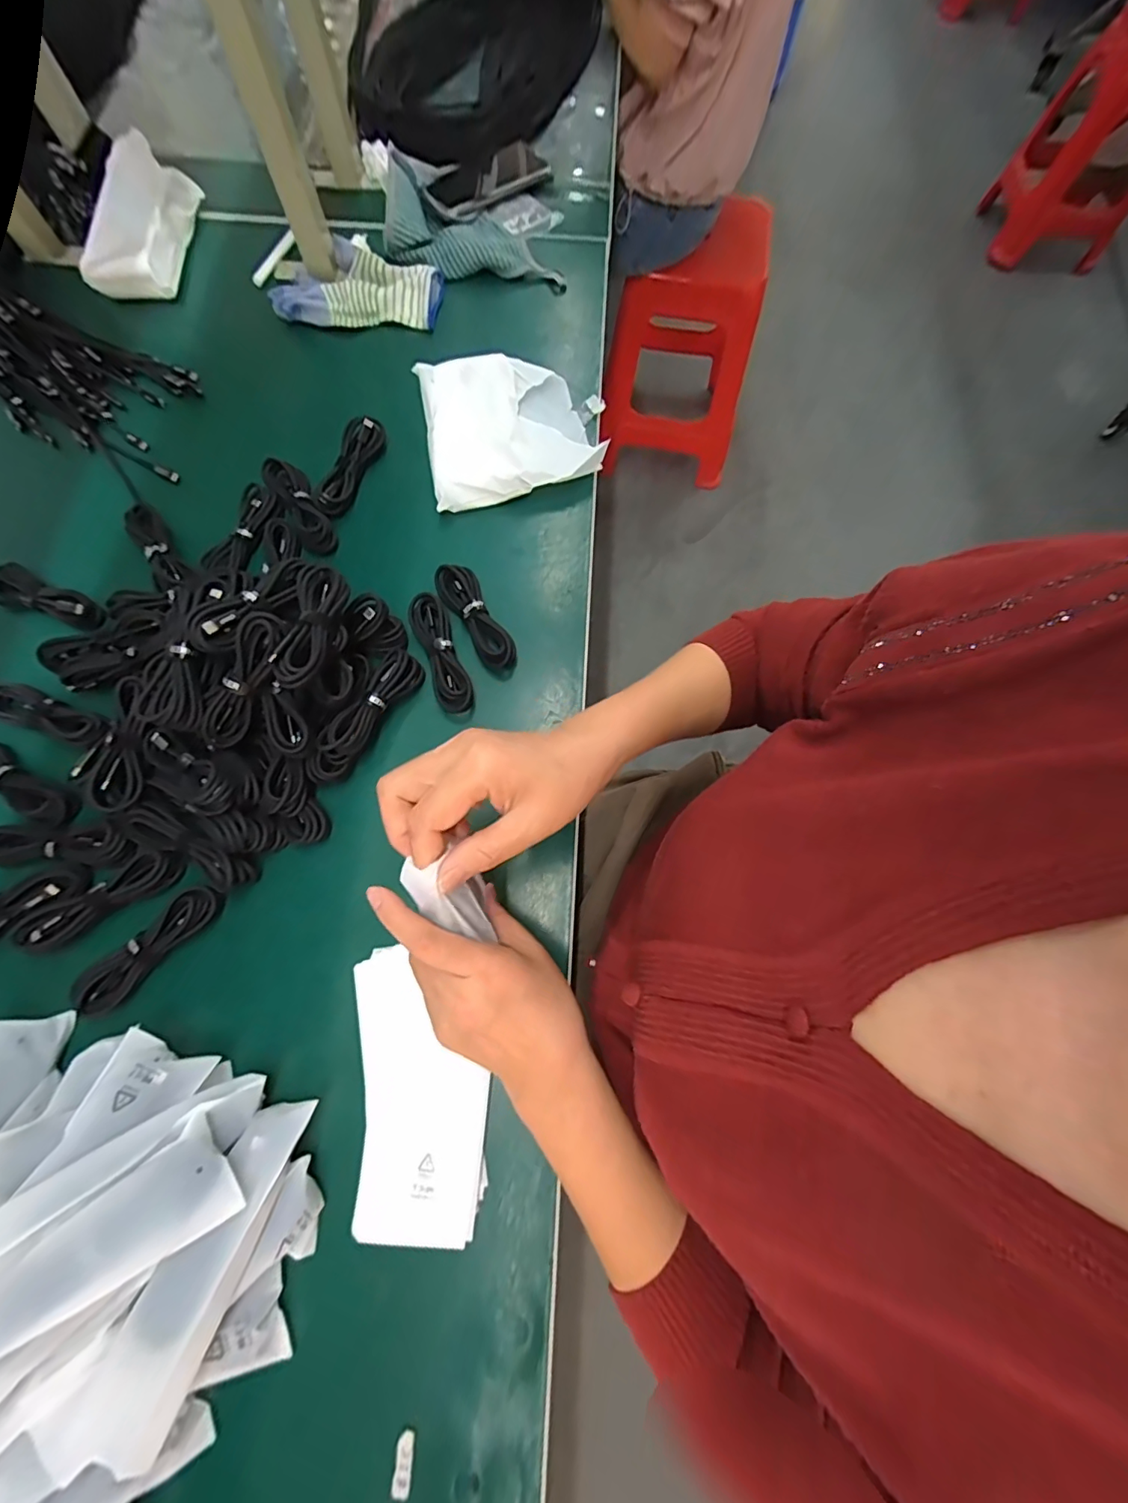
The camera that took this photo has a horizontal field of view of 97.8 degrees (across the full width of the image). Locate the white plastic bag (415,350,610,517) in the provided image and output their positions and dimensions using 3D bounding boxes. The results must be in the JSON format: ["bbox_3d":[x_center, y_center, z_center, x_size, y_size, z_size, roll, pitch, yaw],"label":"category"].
[{"bbox_3d":[-0.051,-0.338,0.505,0.174,0.029,0.171,-9,74,-3],"label":"white plastic bag"}]

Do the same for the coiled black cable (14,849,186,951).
[{"bbox_3d":[-0.351,0.113,0.378,0.104,0.025,0.033,-33,76,-10],"label":"coiled black cable"}]

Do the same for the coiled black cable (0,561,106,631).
[{"bbox_3d":[-0.474,-0.139,0.445,0.111,0.022,0.037,23,74,6],"label":"coiled black cable"}]

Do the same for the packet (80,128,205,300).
[{"bbox_3d":[-0.480,-0.598,0.553,0.088,0.068,0.169,2,73,0],"label":"packet"}]

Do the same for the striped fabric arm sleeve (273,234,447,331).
[{"bbox_3d":[-0.232,-0.517,0.545,0.179,0.029,0.082,8,73,2],"label":"striped fabric arm sleeve"}]

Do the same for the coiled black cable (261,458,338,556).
[{"bbox_3d":[-0.256,-0.239,0.478,0.034,0.024,0.103,-33,76,-10],"label":"coiled black cable"}]

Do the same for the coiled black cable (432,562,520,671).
[{"bbox_3d":[-0.080,-0.124,0.454,0.035,0.026,0.111,-32,76,-10],"label":"coiled black cable"}]

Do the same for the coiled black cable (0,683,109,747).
[{"bbox_3d":[-0.432,-0.031,0.412,0.106,0.014,0.031,18,74,5],"label":"coiled black cable"}]

